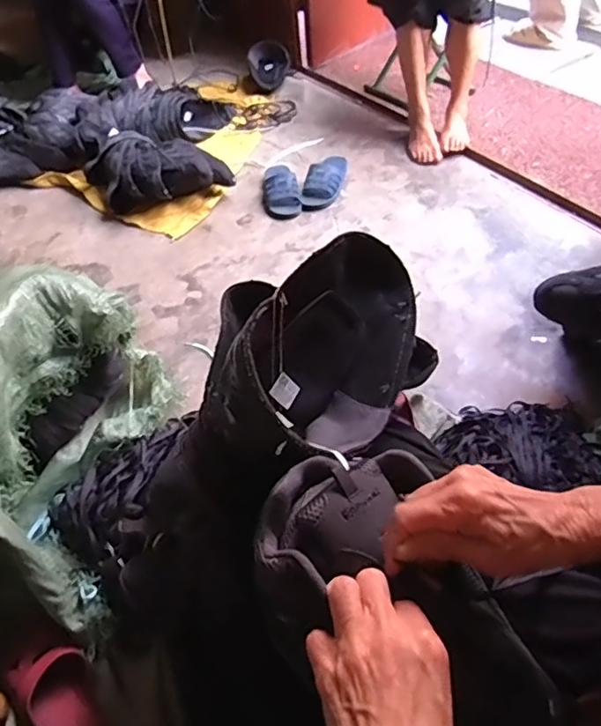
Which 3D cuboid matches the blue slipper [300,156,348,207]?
[{"bbox_3d":[0.067,-0.508,1.554,0.099,0.064,0.212,7,51,12],"label":"blue slipper"}]

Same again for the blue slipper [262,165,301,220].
[{"bbox_3d":[-0.058,-0.494,1.570,0.097,0.064,0.228,-9,49,-1],"label":"blue slipper"}]

